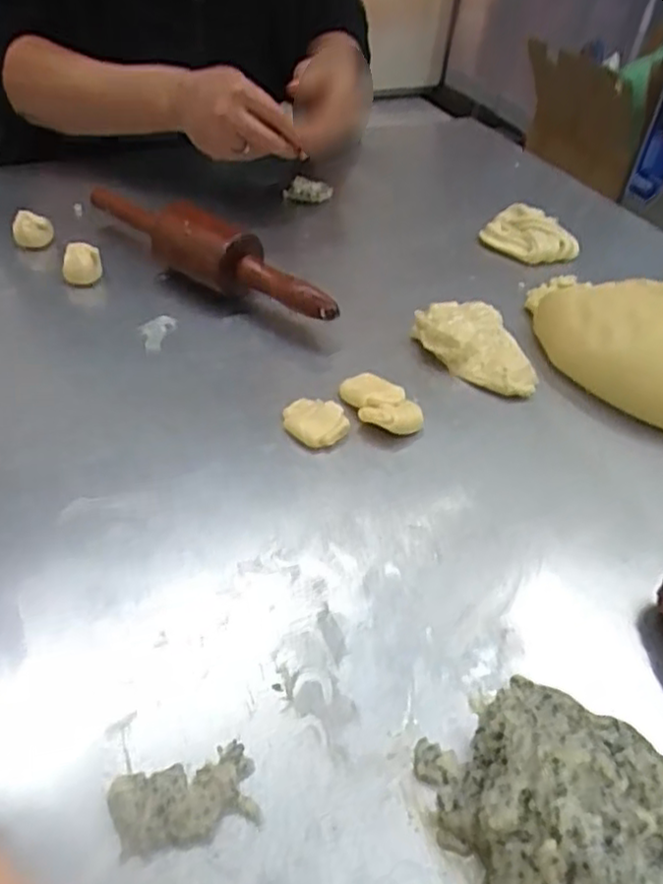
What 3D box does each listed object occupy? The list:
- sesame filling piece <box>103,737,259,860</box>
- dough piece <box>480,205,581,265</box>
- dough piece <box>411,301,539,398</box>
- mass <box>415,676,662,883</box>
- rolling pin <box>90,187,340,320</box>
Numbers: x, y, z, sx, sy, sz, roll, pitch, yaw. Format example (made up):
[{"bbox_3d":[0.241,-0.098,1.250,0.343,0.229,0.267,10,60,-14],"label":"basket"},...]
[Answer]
[{"bbox_3d":[-0.068,0.166,0.328,0.064,0.009,0.038,-8,45,-16],"label":"sesame filling piece"},{"bbox_3d":[0.220,-0.230,0.777,0.101,0.023,0.096,16,43,9],"label":"dough piece"},{"bbox_3d":[0.121,-0.080,0.593,0.078,0.028,0.094,-6,44,-14],"label":"dough piece"},{"bbox_3d":[0.116,0.178,0.320,0.102,0.038,0.145,-21,50,-28],"label":"mass"},{"bbox_3d":[-0.120,-0.178,0.643,0.302,0.060,0.059,35,49,27],"label":"rolling pin"}]

